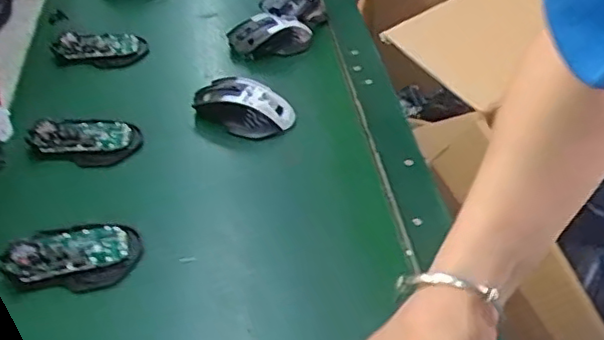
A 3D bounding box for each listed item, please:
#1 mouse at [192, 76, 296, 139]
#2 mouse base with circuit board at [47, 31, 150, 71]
[{"bbox_3d":[-0.066,-0.076,0.714,0.110,0.033,0.064,20,44,16],"label":"mouse"},{"bbox_3d":[-0.262,-0.161,0.812,0.115,0.030,0.051,-3,42,-9],"label":"mouse base with circuit board"}]

